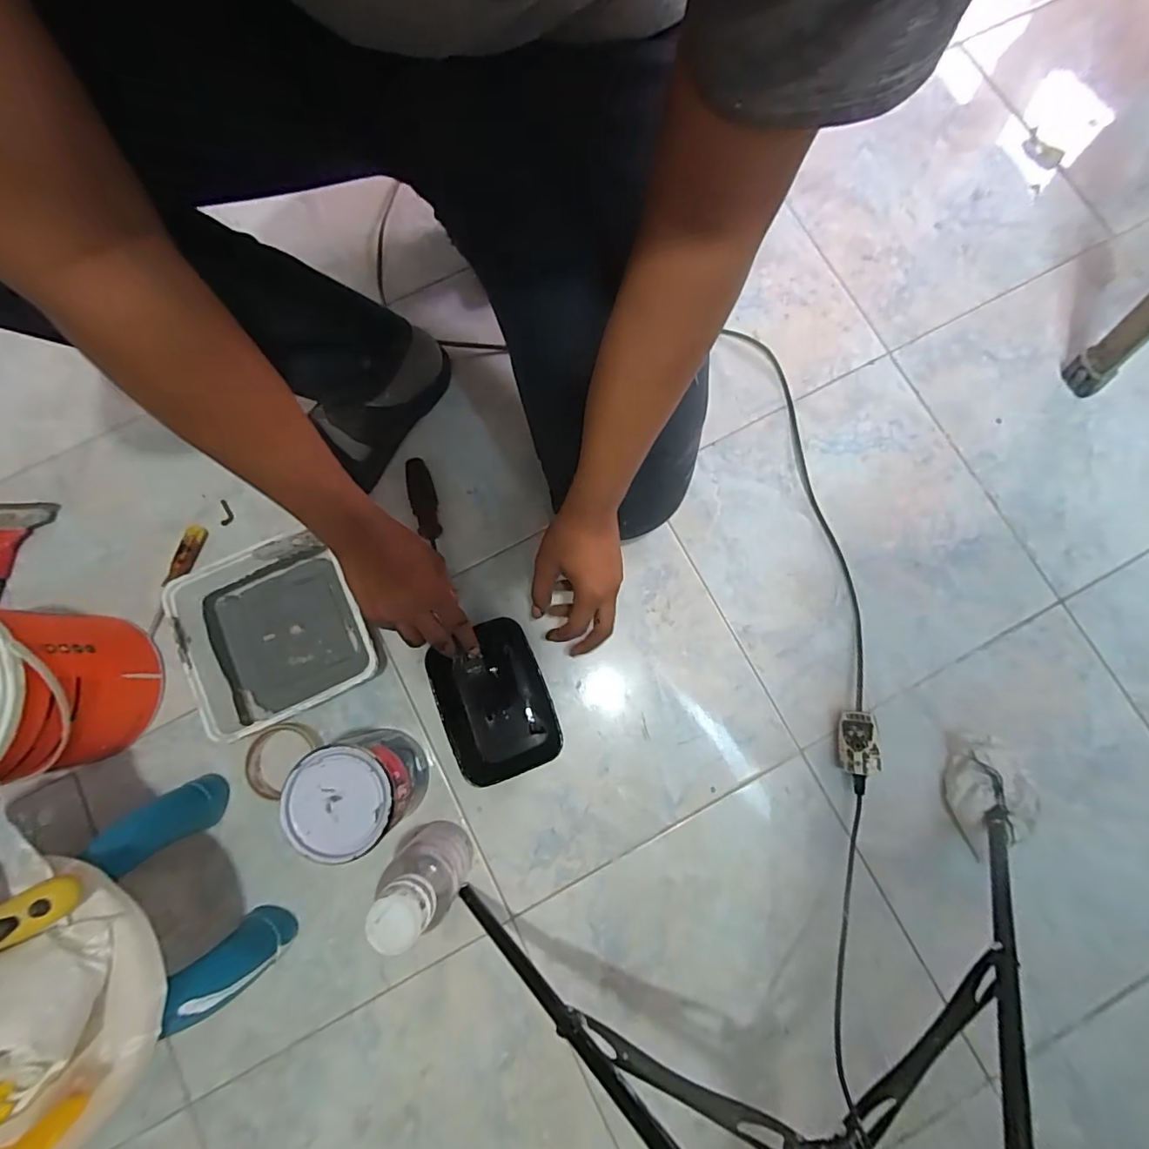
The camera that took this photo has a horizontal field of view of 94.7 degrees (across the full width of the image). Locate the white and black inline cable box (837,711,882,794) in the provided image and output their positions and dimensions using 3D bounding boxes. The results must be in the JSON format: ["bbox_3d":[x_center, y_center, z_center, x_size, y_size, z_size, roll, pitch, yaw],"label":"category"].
[{"bbox_3d":[0.330,0.207,0.621,0.034,0.040,0.090,4,80,0],"label":"white and black inline cable box"}]

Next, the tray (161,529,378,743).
[{"bbox_3d":[-0.345,0.068,0.632,0.191,0.073,0.195,-23,81,-5],"label":"tray"}]

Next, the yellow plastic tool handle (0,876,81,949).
[{"bbox_3d":[-0.437,0.268,0.400,0.108,0.018,0.032,-26,81,-5],"label":"yellow plastic tool handle"}]

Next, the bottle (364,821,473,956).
[{"bbox_3d":[-0.154,0.310,0.536,0.076,0.171,0.077,0,80,0],"label":"bottle"}]

